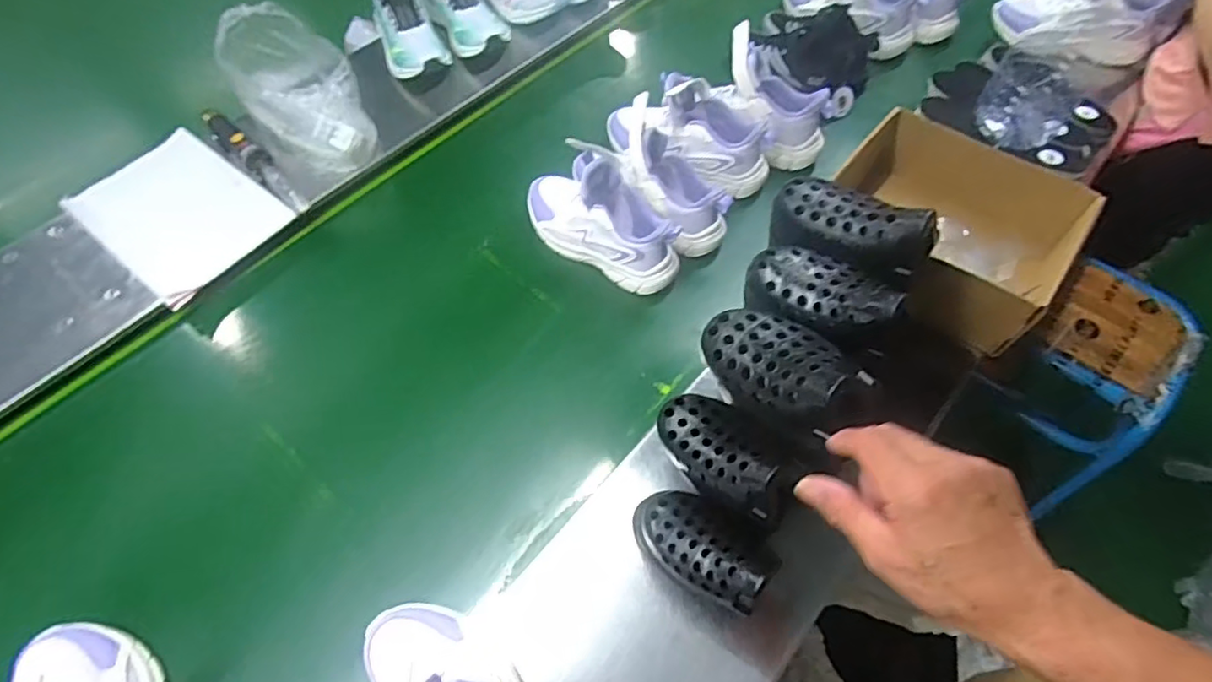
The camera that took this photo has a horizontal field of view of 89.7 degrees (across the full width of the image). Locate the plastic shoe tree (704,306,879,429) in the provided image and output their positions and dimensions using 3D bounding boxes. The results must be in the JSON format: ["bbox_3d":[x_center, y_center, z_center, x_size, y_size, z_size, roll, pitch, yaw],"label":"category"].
[{"bbox_3d":[0.134,0.011,0.490,0.121,0.071,0.075,32,64,18],"label":"plastic shoe tree"}]

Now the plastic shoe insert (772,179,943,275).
[{"bbox_3d":[0.239,-0.113,0.606,0.163,0.061,0.071,27,61,35],"label":"plastic shoe insert"}]

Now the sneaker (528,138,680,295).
[{"bbox_3d":[-0.011,-0.165,0.780,0.227,0.125,0.084,31,64,17],"label":"sneaker"}]

